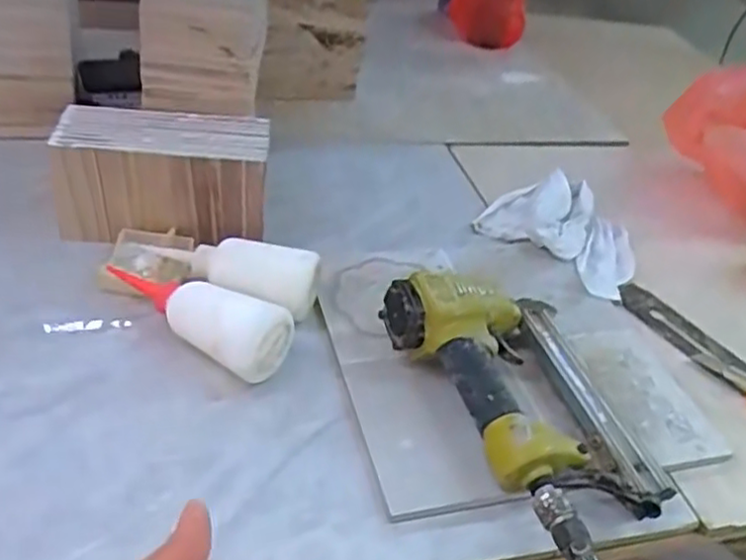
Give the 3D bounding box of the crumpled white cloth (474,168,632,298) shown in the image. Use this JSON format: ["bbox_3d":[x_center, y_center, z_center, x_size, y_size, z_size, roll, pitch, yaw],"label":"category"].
[{"bbox_3d":[0.225,-0.068,0.786,0.185,0.082,0.146,34,44,26],"label":"crumpled white cloth"}]

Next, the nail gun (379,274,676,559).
[{"bbox_3d":[0.131,0.085,0.556,0.162,0.084,0.263,-17,46,-30],"label":"nail gun"}]

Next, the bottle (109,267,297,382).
[{"bbox_3d":[-0.160,0.020,0.590,0.190,0.057,0.050,27,41,20],"label":"bottle"}]

